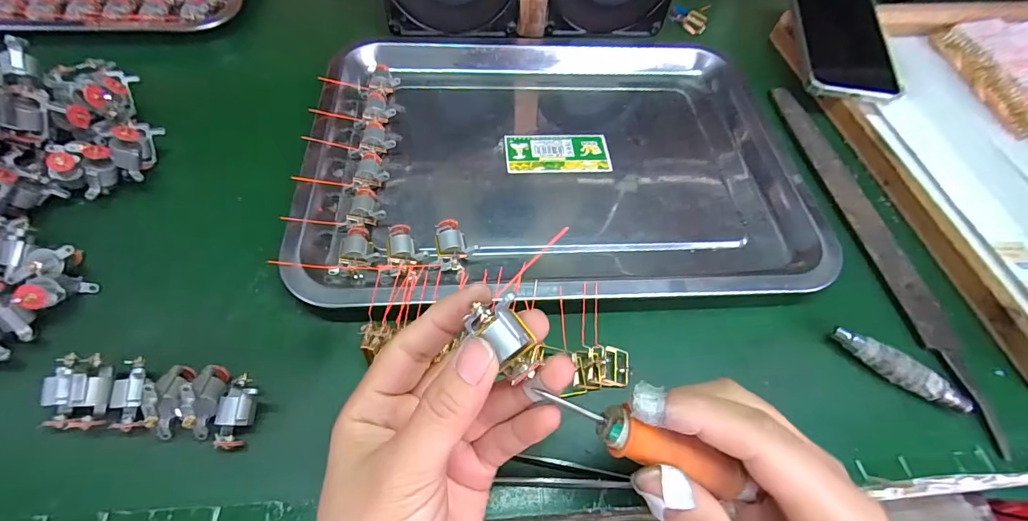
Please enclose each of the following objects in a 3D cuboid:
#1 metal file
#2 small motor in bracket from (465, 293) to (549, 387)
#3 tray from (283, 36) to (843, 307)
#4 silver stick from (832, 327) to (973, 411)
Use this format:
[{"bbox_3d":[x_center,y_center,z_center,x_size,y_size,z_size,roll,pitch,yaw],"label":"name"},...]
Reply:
[{"bbox_3d":[0.250,-0.025,0.315,0.024,0.009,0.290,-3,58,-5],"label":"metal file"},{"bbox_3d":[-0.004,0.030,0.168,0.018,0.019,0.027,-33,95,-18],"label":"small motor in bracket"},{"bbox_3d":[0.028,-0.095,0.344,0.341,0.025,0.287,-2,58,-4],"label":"tray"},{"bbox_3d":[0.219,0.063,0.253,0.072,0.016,0.013,36,62,18],"label":"silver stick"}]

